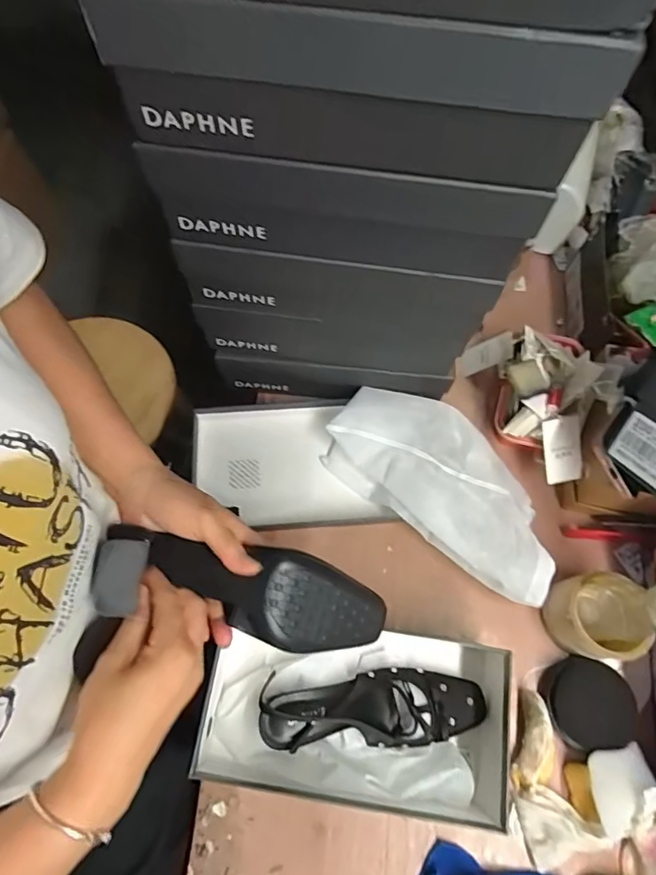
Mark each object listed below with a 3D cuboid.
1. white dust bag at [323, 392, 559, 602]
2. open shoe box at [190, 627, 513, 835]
[{"bbox_3d":[0.144,0.052,0.617,0.300,0.072,0.143,38,73,13],"label":"white dust bag"},{"bbox_3d":[0.032,0.291,0.523,0.320,0.079,0.160,5,69,2],"label":"open shoe box"}]

